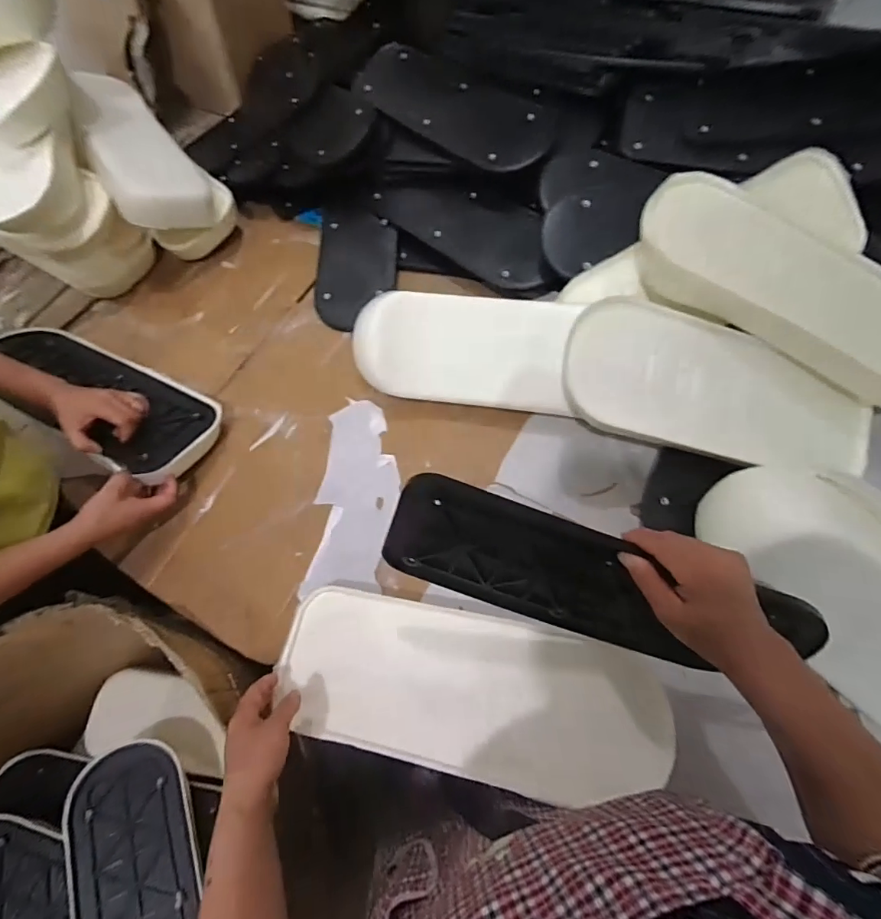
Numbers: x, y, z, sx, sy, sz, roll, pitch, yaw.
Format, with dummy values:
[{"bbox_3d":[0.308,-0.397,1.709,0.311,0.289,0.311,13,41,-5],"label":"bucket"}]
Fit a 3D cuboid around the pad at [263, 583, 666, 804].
[{"bbox_3d":[0.012,0.250,0.547,0.405,0.038,0.165,4,51,18],"label":"pad"}]

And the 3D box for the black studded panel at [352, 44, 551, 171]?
[{"bbox_3d":[0.010,-0.648,0.889,0.447,0.023,0.170,41,73,21],"label":"black studded panel"}]

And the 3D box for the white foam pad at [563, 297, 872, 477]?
[{"bbox_3d":[0.353,-0.085,0.613,0.400,0.043,0.158,13,97,-1],"label":"white foam pad"}]

